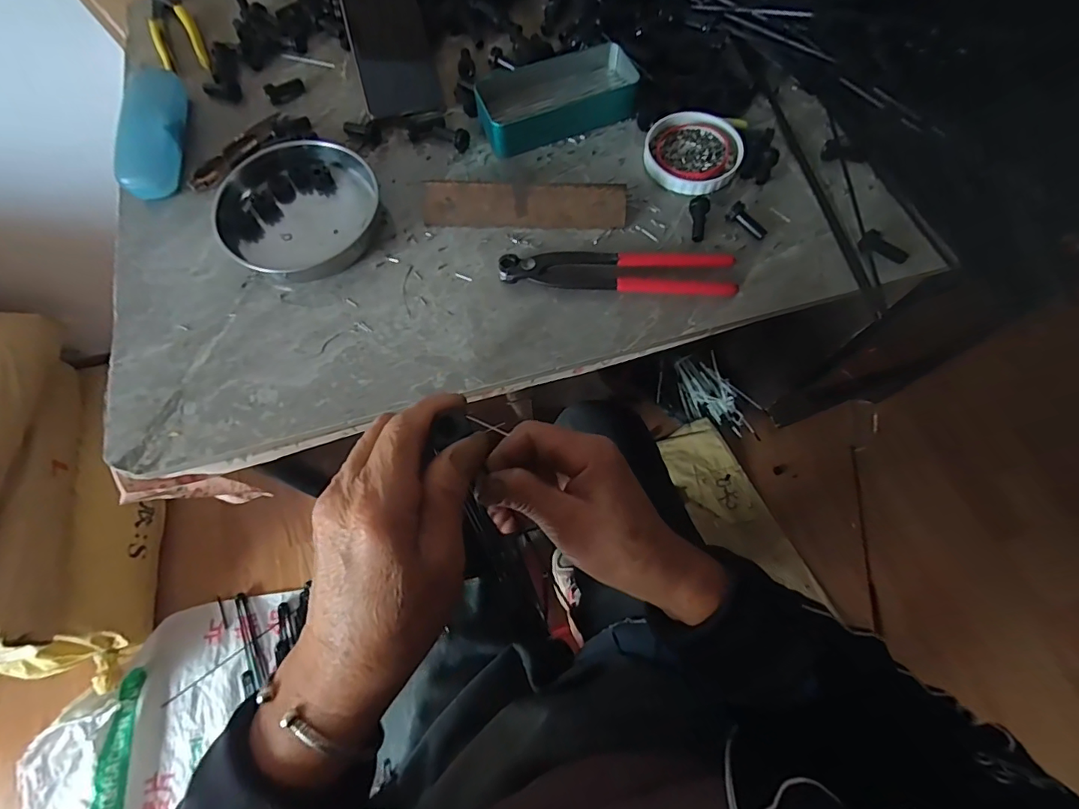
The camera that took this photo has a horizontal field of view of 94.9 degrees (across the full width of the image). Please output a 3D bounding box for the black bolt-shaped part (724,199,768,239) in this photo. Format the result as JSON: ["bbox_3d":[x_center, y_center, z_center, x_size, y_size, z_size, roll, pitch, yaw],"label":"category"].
[{"bbox_3d":[0.182,-0.161,0.434,0.013,0.011,0.038,-39,73,-13],"label":"black bolt-shaped part"}]

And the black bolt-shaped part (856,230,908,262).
[{"bbox_3d":[0.291,-0.131,0.418,0.039,0.014,0.019,38,76,13],"label":"black bolt-shaped part"}]

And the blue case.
[{"bbox_3d":[-0.371,-0.267,0.478,0.048,0.037,0.157,-8,69,-2],"label":"blue case"}]

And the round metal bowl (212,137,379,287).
[{"bbox_3d":[-0.212,-0.176,0.441,0.127,0.026,0.133,0,69,1],"label":"round metal bowl"}]

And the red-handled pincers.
[{"bbox_3d":[0.066,-0.115,0.418,0.193,0.015,0.041,4,69,3],"label":"red-handled pincers"}]

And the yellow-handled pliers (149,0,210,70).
[{"bbox_3d":[-0.407,-0.422,0.550,0.045,0.018,0.153,-26,71,-9],"label":"yellow-handled pliers"}]

